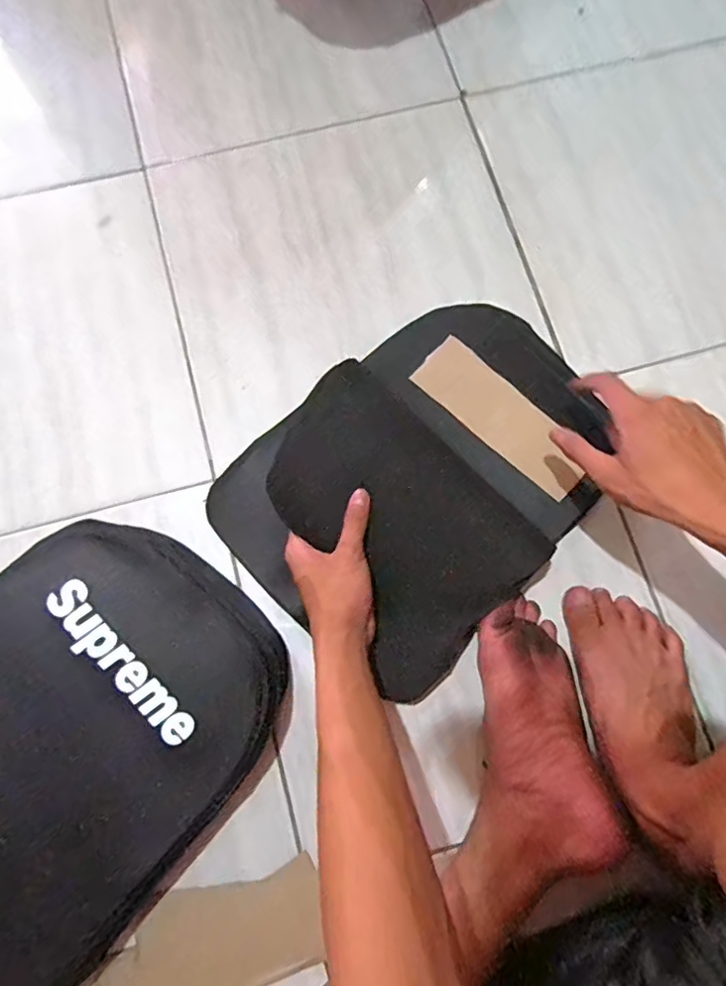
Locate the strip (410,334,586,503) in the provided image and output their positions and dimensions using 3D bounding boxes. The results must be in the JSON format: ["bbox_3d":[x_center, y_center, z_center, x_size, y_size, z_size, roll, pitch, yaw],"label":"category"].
[{"bbox_3d":[0.139,-0.076,0.564,0.188,0.006,0.061,42,89,6],"label":"strip"}]

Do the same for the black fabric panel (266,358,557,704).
[{"bbox_3d":[0.021,0.029,0.534,0.264,0.037,0.197,43,81,7],"label":"black fabric panel"}]

